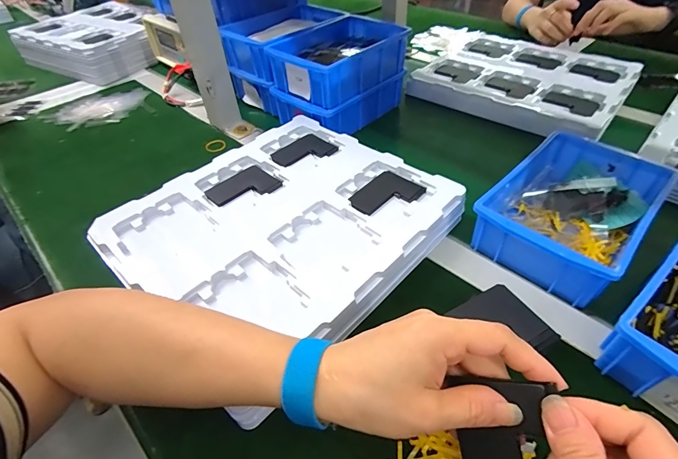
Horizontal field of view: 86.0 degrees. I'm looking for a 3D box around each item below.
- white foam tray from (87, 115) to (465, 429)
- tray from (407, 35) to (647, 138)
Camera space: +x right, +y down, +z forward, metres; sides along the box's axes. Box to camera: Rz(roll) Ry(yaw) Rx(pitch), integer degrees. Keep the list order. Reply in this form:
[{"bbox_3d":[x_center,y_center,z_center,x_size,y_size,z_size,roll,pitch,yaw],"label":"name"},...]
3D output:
[{"bbox_3d":[-0.059,-0.007,0.410,0.286,0.039,0.313,32,55,30],"label":"white foam tray"},{"bbox_3d":[0.339,-0.272,0.668,0.320,0.037,0.295,34,56,31],"label":"tray"}]

